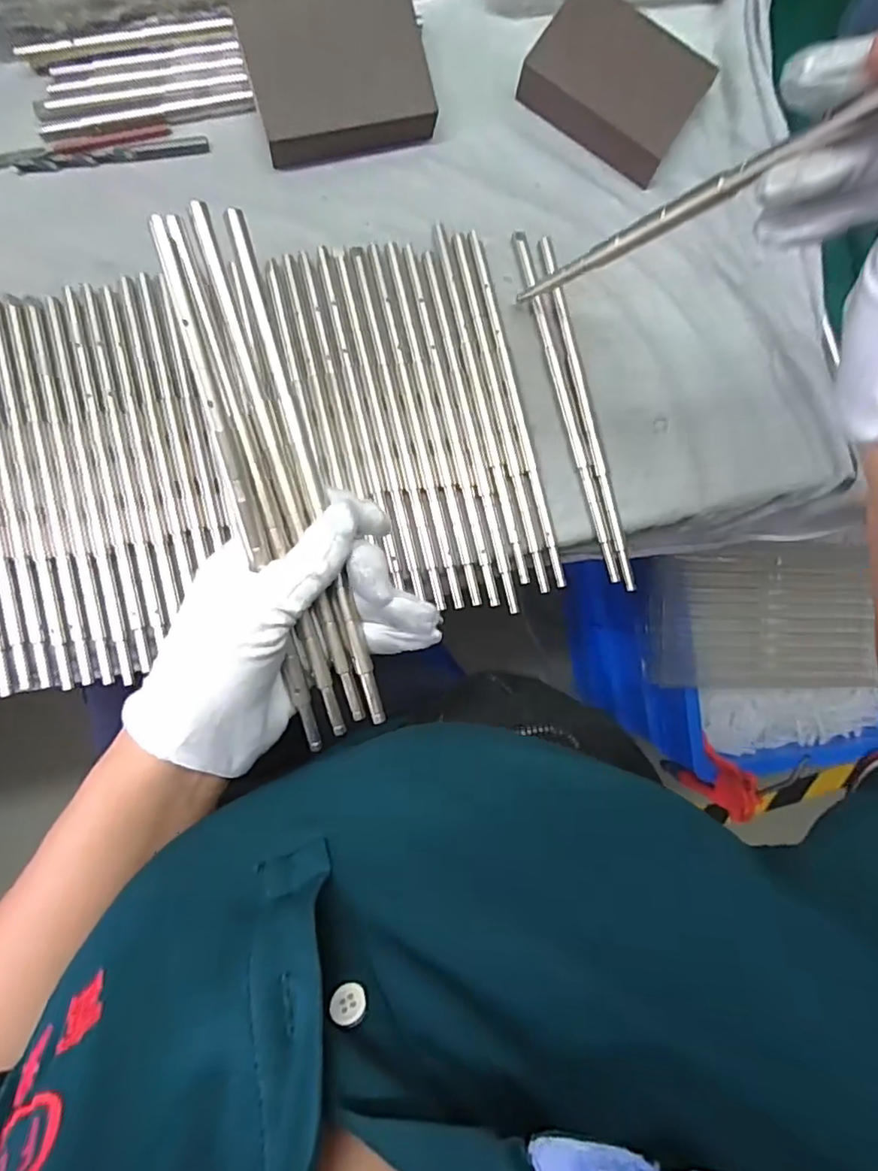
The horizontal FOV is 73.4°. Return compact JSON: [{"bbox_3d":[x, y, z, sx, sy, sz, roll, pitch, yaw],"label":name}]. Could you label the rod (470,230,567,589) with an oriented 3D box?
[{"bbox_3d":[0.045,-0.103,0.339,0.008,0.004,0.210,-13,87,-7],"label":"rod"}]

